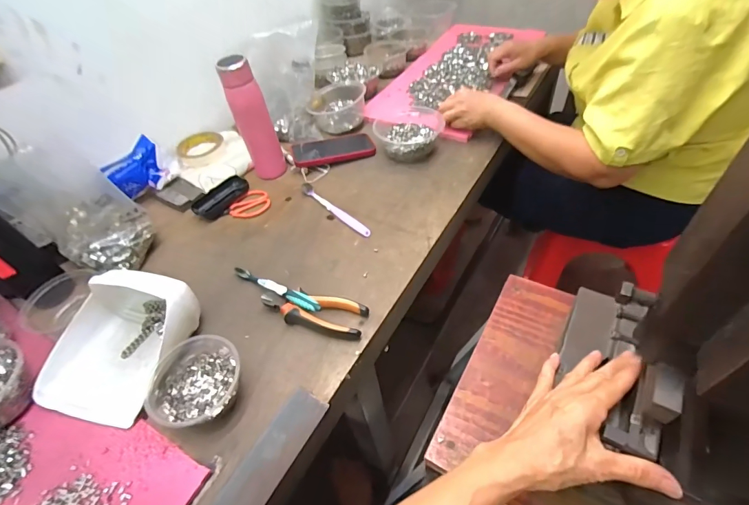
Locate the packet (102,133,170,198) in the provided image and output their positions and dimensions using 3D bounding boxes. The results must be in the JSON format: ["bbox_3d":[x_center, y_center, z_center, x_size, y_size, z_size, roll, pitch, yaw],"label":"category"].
[{"bbox_3d":[-0.440,-0.151,0.719,0.032,0.081,0.106,17,52,27],"label":"packet"}]

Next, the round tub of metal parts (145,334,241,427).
[{"bbox_3d":[-0.213,0.160,0.471,0.103,0.041,0.105,-2,50,3],"label":"round tub of metal parts"}]

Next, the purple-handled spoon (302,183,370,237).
[{"bbox_3d":[-0.070,-0.076,0.684,0.020,0.010,0.178,-36,56,-23],"label":"purple-handled spoon"}]

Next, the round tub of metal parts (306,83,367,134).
[{"bbox_3d":[-0.082,-0.332,0.872,0.124,0.062,0.127,-2,50,3],"label":"round tub of metal parts"}]

